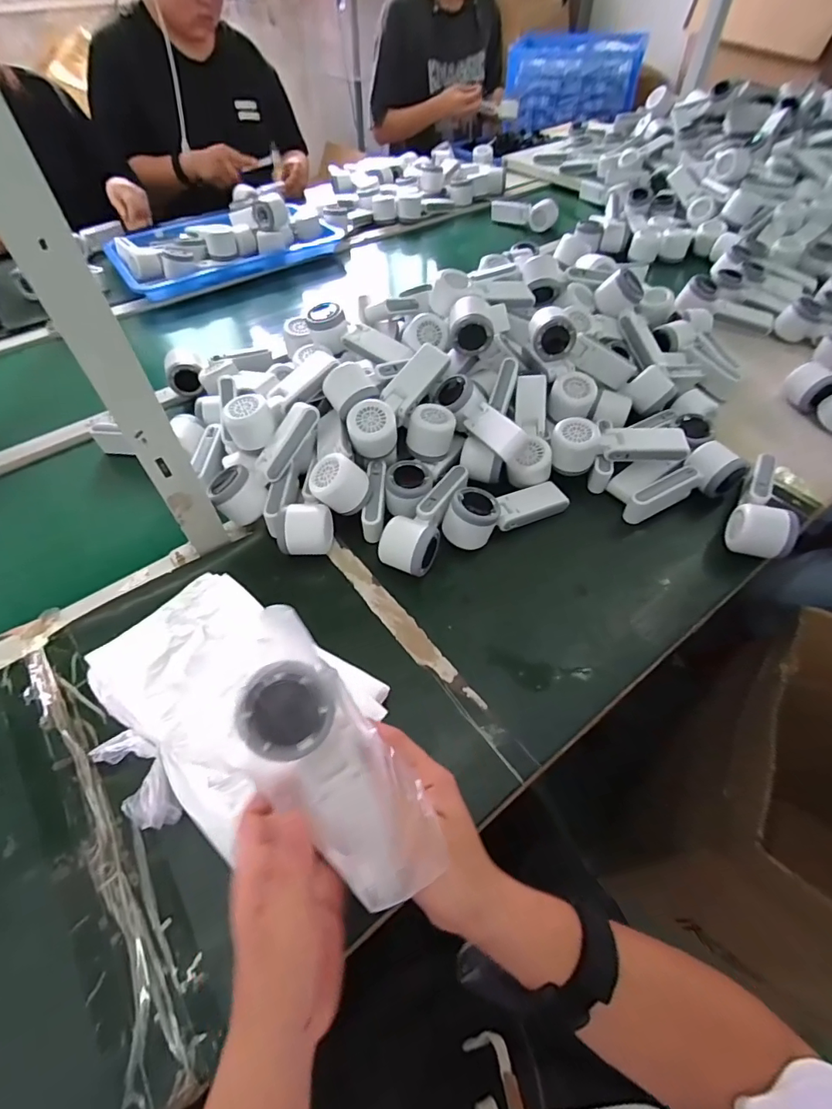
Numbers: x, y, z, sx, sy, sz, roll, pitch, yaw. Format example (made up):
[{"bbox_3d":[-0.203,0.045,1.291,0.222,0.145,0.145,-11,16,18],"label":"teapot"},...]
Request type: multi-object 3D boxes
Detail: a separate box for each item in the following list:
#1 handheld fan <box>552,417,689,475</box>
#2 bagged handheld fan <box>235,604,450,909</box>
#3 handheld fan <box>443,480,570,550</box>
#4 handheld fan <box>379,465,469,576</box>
[{"bbox_3d":[0.258,-0.140,0.628,0.163,0.057,0.050,-1,53,0],"label":"handheld fan"},{"bbox_3d":[-0.057,0.125,0.293,0.074,0.049,0.169,-31,88,-21],"label":"bagged handheld fan"},{"bbox_3d":[0.111,-0.061,0.584,0.163,0.053,0.054,-25,57,-17],"label":"handheld fan"},{"bbox_3d":[0.018,-0.045,0.578,0.054,0.057,0.161,24,57,18],"label":"handheld fan"}]

